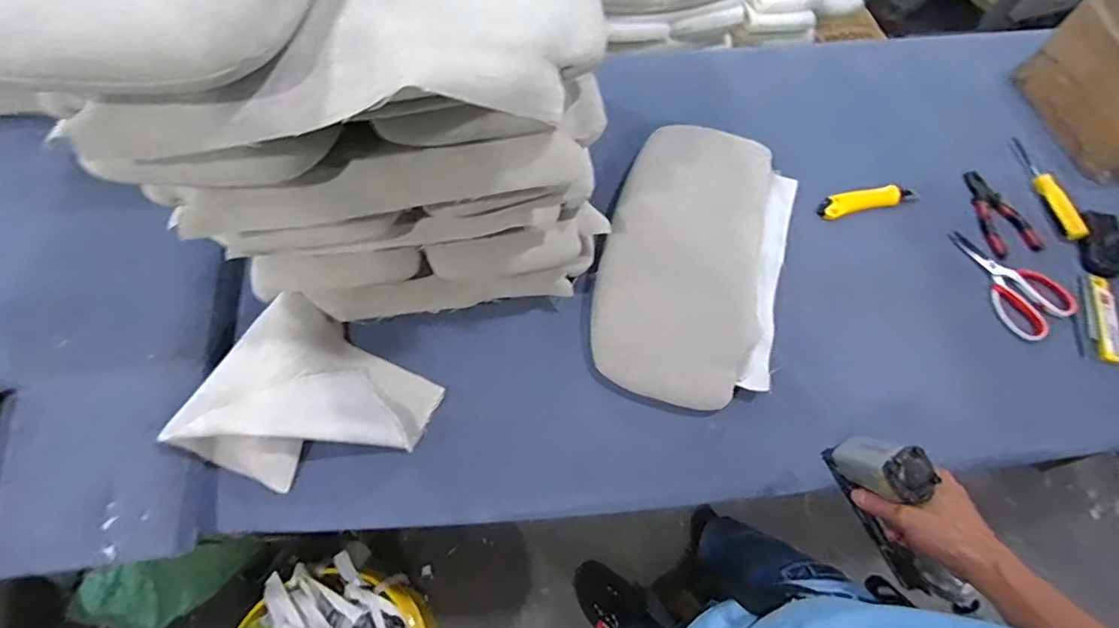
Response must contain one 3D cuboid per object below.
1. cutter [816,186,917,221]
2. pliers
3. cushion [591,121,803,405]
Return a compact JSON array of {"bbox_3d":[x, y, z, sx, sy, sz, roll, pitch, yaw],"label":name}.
[{"bbox_3d":[0.479,-0.178,0.830,0.166,0.016,0.033,-14,67,-9],"label":"cutter"},{"bbox_3d":[0.687,-0.161,0.846,0.084,0.014,0.152,-12,67,-8],"label":"pliers"},{"bbox_3d":[0.199,-0.089,0.763,0.255,0.052,0.436,16,66,4],"label":"cushion"}]

